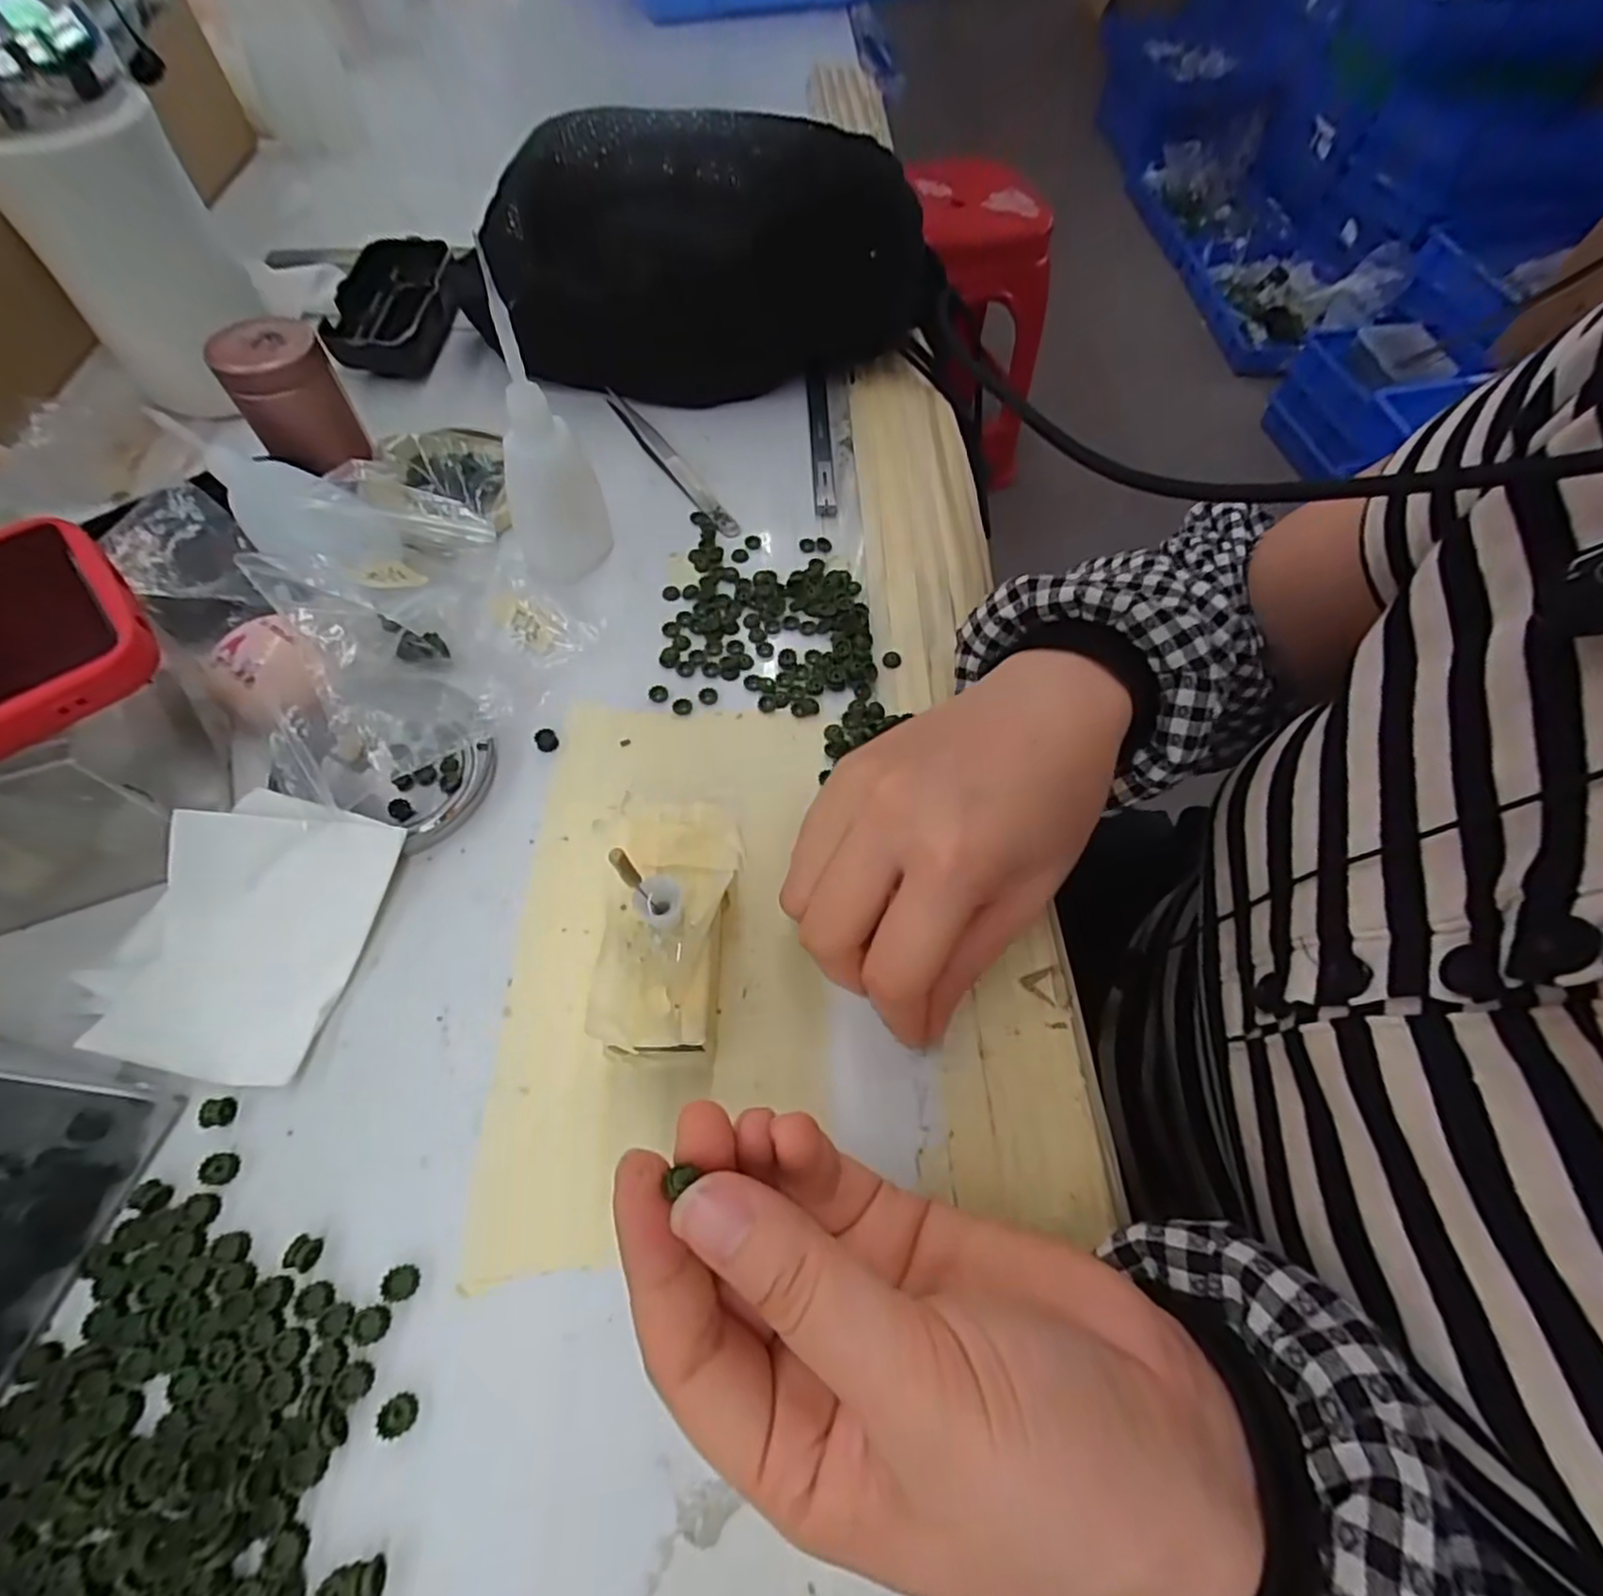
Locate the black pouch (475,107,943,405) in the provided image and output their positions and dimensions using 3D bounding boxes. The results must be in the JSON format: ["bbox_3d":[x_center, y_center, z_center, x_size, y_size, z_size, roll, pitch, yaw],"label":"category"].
[{"bbox_3d":[-0.041,-0.286,0.365,0.221,0.104,0.082,2,61,-3],"label":"black pouch"}]

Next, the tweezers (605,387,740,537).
[{"bbox_3d":[-0.073,-0.181,0.365,0.012,0.005,0.129,-31,68,-19],"label":"tweezers"}]

